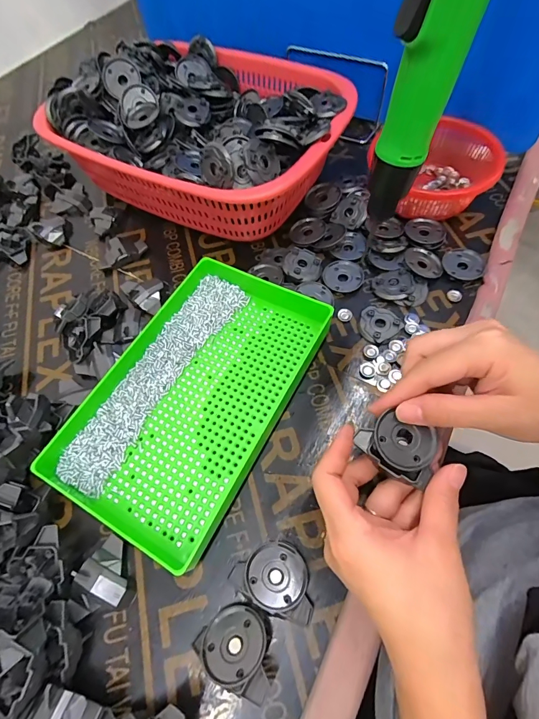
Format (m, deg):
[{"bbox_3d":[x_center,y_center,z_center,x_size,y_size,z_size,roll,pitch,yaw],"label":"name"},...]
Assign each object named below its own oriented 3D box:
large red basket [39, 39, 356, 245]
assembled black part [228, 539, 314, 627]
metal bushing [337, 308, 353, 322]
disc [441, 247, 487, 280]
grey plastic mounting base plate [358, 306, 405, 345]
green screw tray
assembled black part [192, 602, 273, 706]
[{"bbox_3d":[-0.080,-0.268,0.435,0.321,0.114,0.240,25,66,16],"label":"large red basket"},{"bbox_3d":[0.005,0.152,0.255,0.058,0.029,0.041,18,65,13],"label":"assembled black part"},{"bbox_3d":[0.077,-0.046,0.368,0.014,0.005,0.015,-2,62,3],"label":"metal bushing"},{"bbox_3d":[0.206,-0.102,0.382,0.041,0.006,0.041,-2,62,3],"label":"disc"},{"bbox_3d":[0.109,-0.036,0.359,0.040,0.005,0.040,-2,62,3],"label":"grey plastic mounting base plate"},{"bbox_3d":[-0.067,0.024,0.325,0.160,0.033,0.251,24,66,16],"label":"green screw tray"},{"bbox_3d":[-0.022,0.189,0.242,0.049,0.015,0.045,15,48,17],"label":"assembled black part"}]

